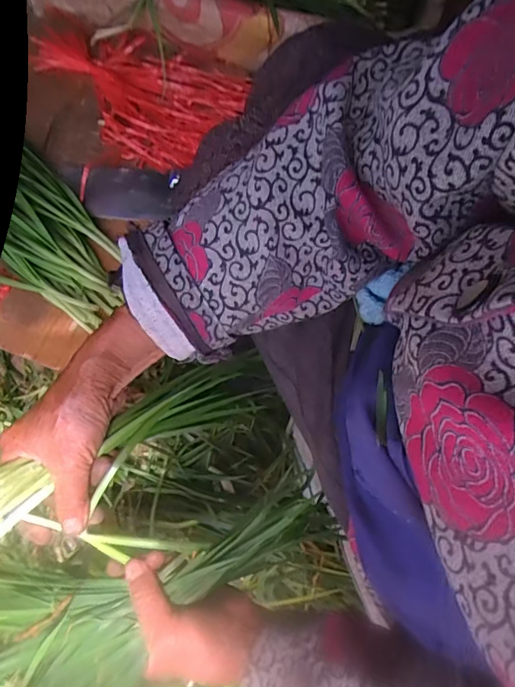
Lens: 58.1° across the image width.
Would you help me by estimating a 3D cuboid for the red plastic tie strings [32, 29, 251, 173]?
[{"bbox_3d":[-0.164,-0.390,0.669,0.289,0.026,0.216,44,78,12],"label":"red plastic tie strings"}]

